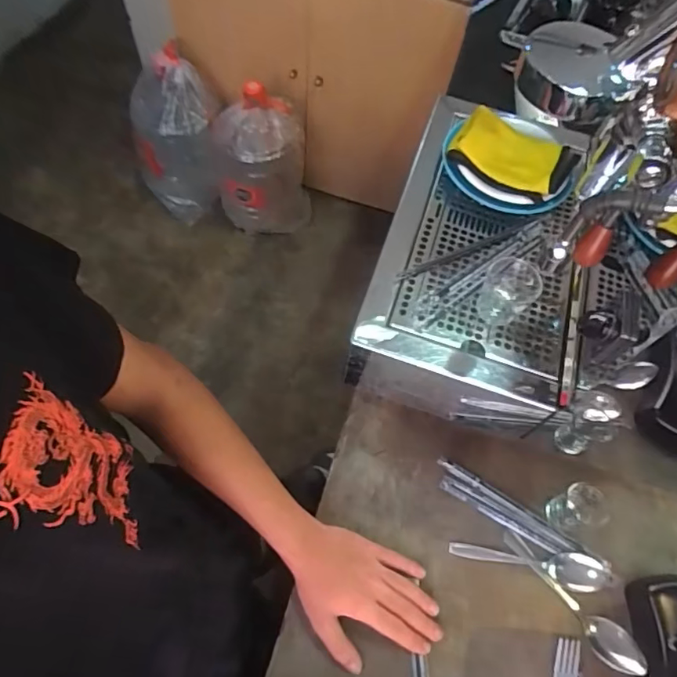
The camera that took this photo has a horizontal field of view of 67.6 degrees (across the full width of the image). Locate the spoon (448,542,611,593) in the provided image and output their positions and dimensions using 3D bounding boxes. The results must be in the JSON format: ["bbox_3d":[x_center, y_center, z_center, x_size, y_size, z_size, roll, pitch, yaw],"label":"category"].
[{"bbox_3d":[0.210,0.245,0.546,0.172,0.023,0.036,9,62,0],"label":"spoon"}]

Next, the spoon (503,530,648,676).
[{"bbox_3d":[0.245,0.270,0.530,0.036,0.028,0.166,-34,70,-20],"label":"spoon"}]

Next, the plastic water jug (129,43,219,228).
[{"bbox_3d":[-0.523,-0.643,1.657,0.283,0.476,0.257,-15,65,-12],"label":"plastic water jug"}]

